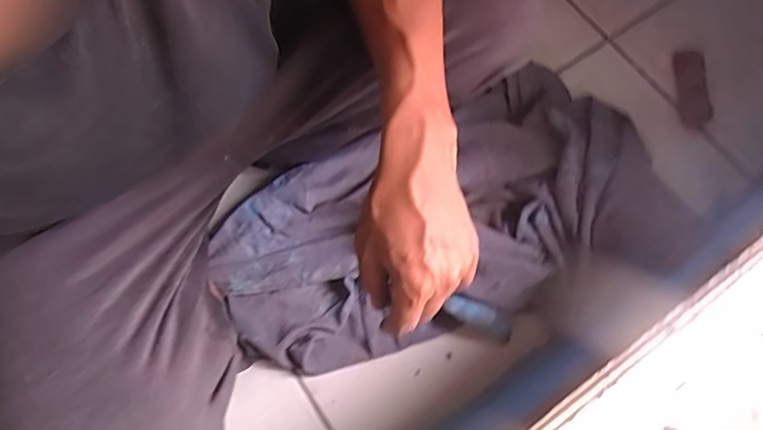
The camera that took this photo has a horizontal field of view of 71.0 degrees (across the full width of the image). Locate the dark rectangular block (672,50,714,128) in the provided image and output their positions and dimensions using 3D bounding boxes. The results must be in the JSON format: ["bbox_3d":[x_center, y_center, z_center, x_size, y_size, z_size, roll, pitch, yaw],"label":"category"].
[{"bbox_3d":[0.422,-0.173,0.728,0.038,0.016,0.115,1,71,3],"label":"dark rectangular block"}]

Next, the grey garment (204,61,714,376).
[{"bbox_3d":[0.085,0.003,0.649,0.510,0.057,0.276,-17,71,1],"label":"grey garment"}]

